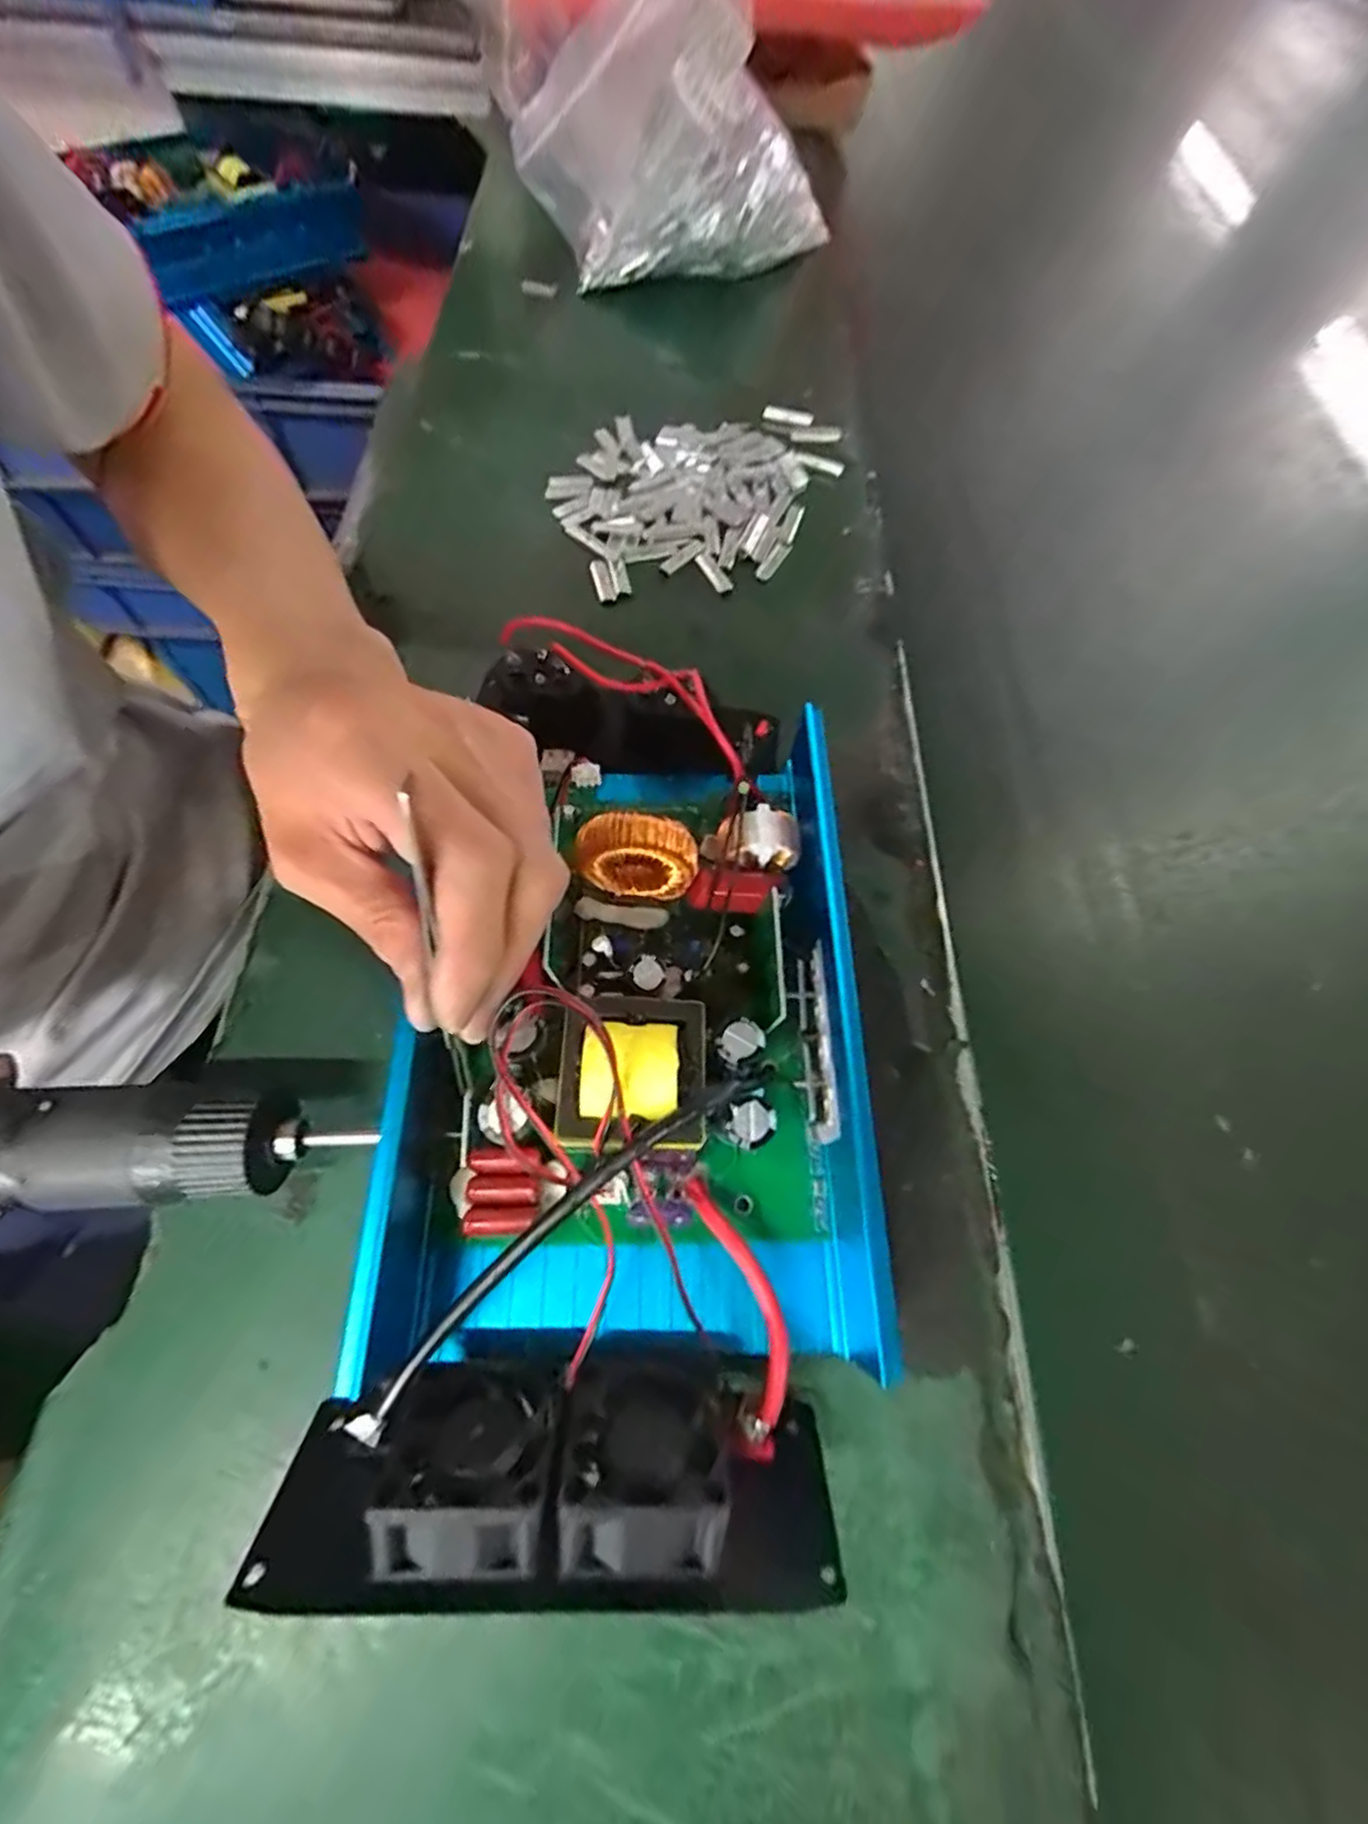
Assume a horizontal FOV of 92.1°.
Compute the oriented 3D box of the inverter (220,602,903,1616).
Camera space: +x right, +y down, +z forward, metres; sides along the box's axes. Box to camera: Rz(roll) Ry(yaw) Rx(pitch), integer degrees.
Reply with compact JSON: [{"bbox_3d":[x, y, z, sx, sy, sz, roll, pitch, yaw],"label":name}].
[{"bbox_3d":[-0.014,0.036,0.222,0.157,0.056,0.286,6,66,0],"label":"inverter"}]

